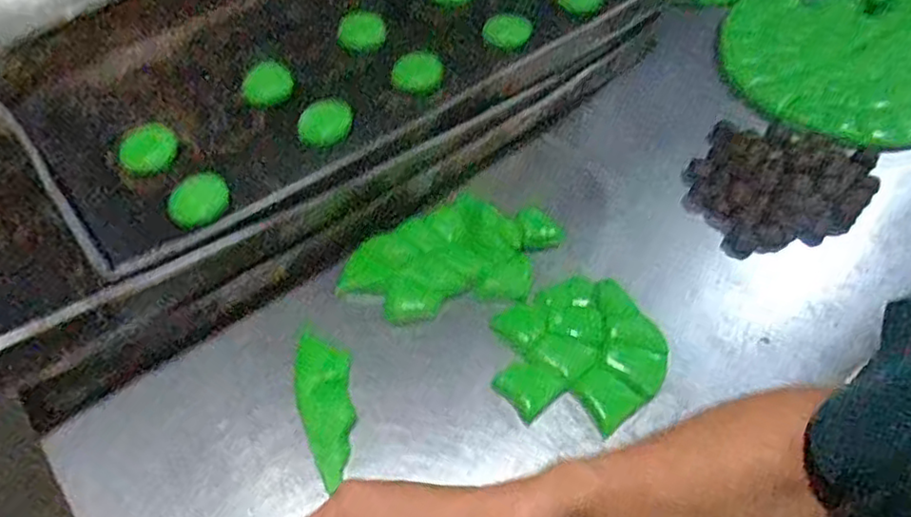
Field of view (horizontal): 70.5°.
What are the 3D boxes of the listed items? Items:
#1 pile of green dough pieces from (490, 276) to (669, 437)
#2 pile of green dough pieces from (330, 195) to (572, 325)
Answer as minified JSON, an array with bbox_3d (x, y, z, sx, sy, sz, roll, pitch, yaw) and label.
[{"bbox_3d":[0.110,0.087,0.591,0.145,0.032,0.138,1,53,-1],"label":"pile of green dough pieces"},{"bbox_3d":[-0.003,-0.002,0.644,0.215,0.034,0.110,-9,53,-8],"label":"pile of green dough pieces"}]

